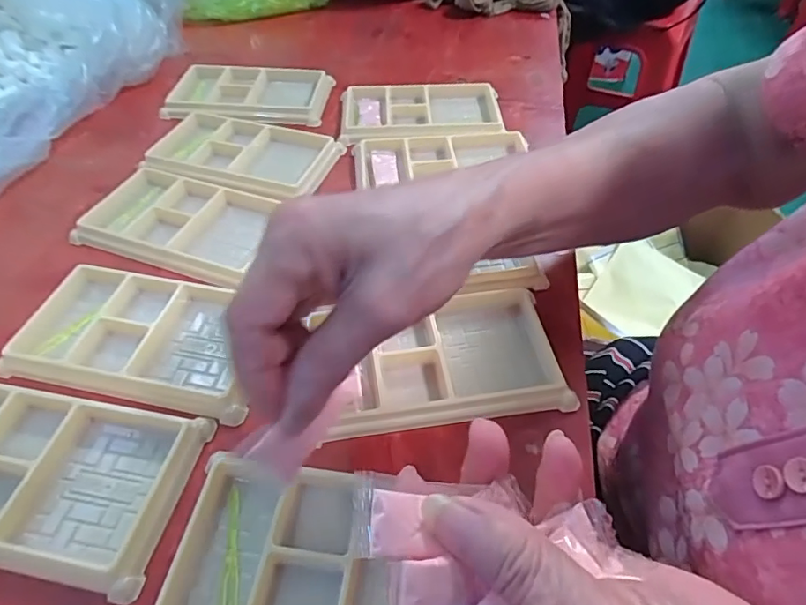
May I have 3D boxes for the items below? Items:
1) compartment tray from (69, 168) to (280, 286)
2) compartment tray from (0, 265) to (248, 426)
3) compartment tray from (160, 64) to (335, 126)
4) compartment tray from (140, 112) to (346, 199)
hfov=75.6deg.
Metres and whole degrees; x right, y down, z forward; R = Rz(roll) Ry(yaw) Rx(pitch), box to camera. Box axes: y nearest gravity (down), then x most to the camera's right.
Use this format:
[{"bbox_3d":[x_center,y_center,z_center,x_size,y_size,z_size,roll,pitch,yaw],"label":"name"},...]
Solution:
[{"bbox_3d":[-0.148,-0.055,0.346,0.125,0.011,0.075,15,51,12],"label":"compartment tray"},{"bbox_3d":[-0.143,0.017,0.285,0.135,0.011,0.073,9,50,7],"label":"compartment tray"},{"bbox_3d":[-0.138,-0.181,0.454,0.139,0.013,0.084,2,48,2],"label":"compartment tray"},{"bbox_3d":[-0.122,-0.113,0.394,0.135,0.011,0.076,12,50,9],"label":"compartment tray"}]

